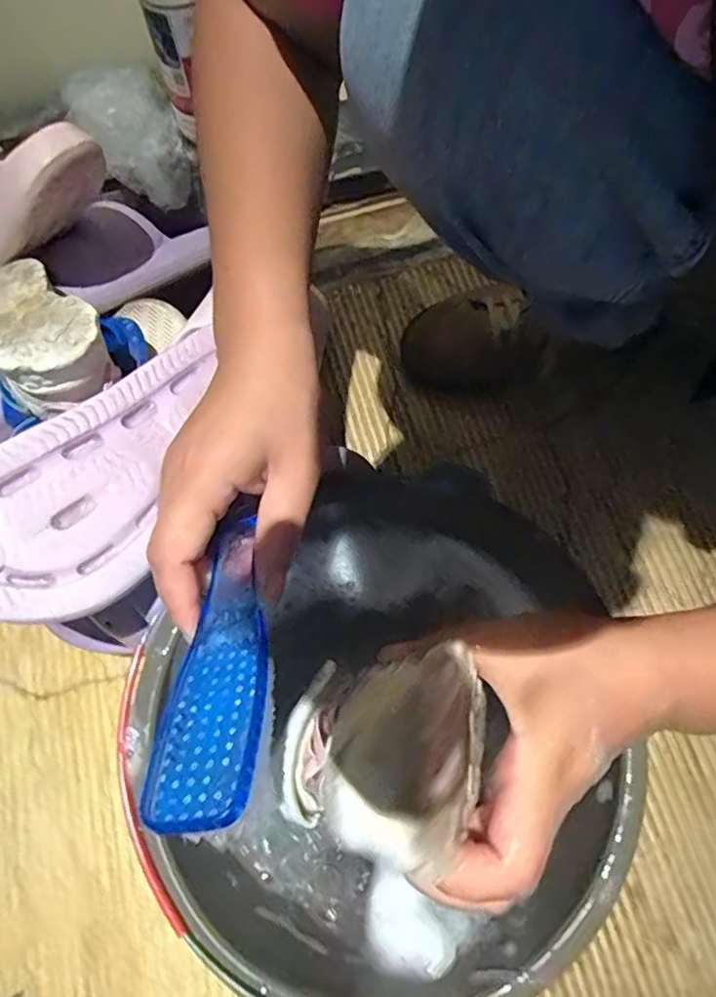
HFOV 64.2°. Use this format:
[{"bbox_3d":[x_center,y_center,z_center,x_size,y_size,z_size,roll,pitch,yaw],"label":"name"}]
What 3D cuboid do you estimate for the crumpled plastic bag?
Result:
[{"bbox_3d":[-0.206,-0.334,0.532,0.082,0.084,0.087,-26,73,-8],"label":"crumpled plastic bag"}]

